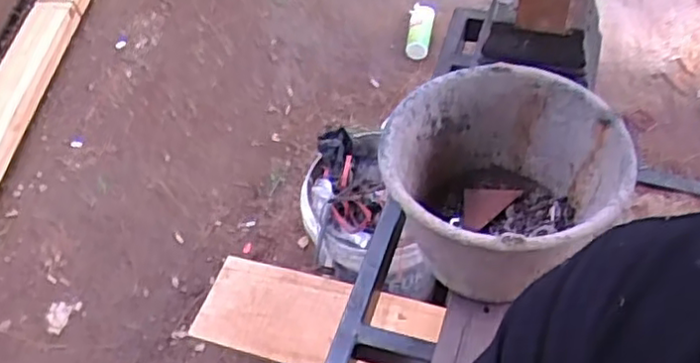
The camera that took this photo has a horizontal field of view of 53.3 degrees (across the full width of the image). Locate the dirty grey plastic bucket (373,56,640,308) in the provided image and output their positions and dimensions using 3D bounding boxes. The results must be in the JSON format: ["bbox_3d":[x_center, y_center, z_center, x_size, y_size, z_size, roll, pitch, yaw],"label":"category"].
[{"bbox_3d":[0.182,0.013,0.850,0.267,0.203,0.246,-2,51,3],"label":"dirty grey plastic bucket"}]

